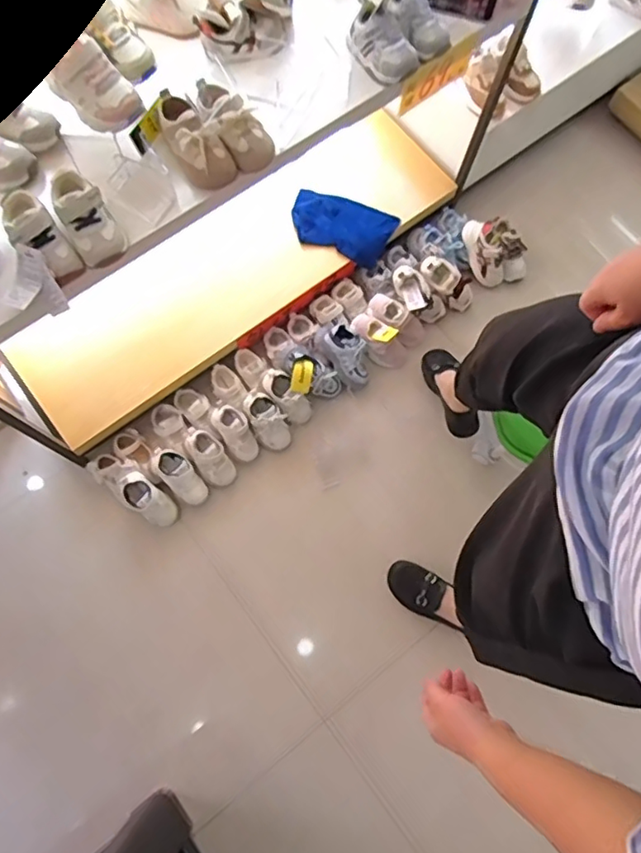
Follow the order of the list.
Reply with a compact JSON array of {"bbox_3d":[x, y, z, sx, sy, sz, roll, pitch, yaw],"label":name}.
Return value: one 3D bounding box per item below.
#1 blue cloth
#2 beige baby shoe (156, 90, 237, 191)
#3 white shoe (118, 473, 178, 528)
[{"bbox_3d":[0.055,-0.492,1.407,0.248,0.080,0.159,18,74,3],"label":"blue cloth"},{"bbox_3d":[-0.184,-0.427,0.827,0.073,0.077,0.142,-27,77,-9],"label":"beige baby shoe"},{"bbox_3d":[-0.376,0.159,1.249,0.129,0.083,0.074,33,75,7],"label":"white shoe"}]

